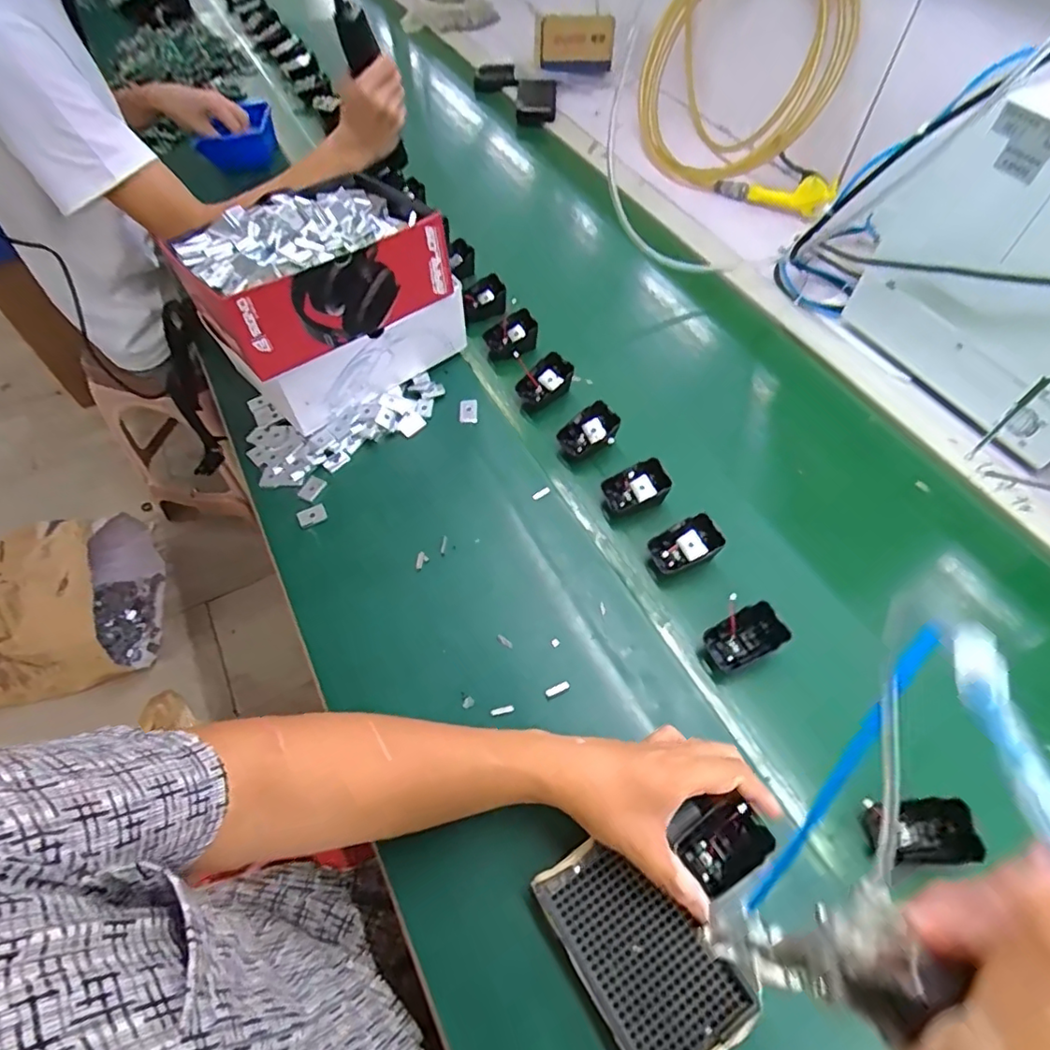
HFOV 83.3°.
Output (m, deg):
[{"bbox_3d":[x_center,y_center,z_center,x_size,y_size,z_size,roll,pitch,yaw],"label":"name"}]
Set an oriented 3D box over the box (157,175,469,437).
[{"bbox_3d":[-0.229,-0.262,0.683,0.245,0.183,0.194,-36,64,-22],"label":"box"}]

